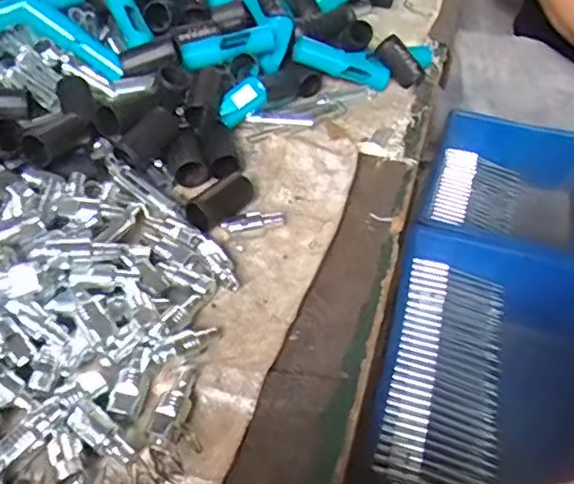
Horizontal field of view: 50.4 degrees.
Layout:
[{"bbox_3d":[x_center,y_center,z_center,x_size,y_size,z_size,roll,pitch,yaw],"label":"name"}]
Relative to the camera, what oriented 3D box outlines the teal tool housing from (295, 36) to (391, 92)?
[{"bbox_3d":[0.068,-0.221,0.748,0.125,0.030,0.039,11,42,-21],"label":"teal tool housing"}]

